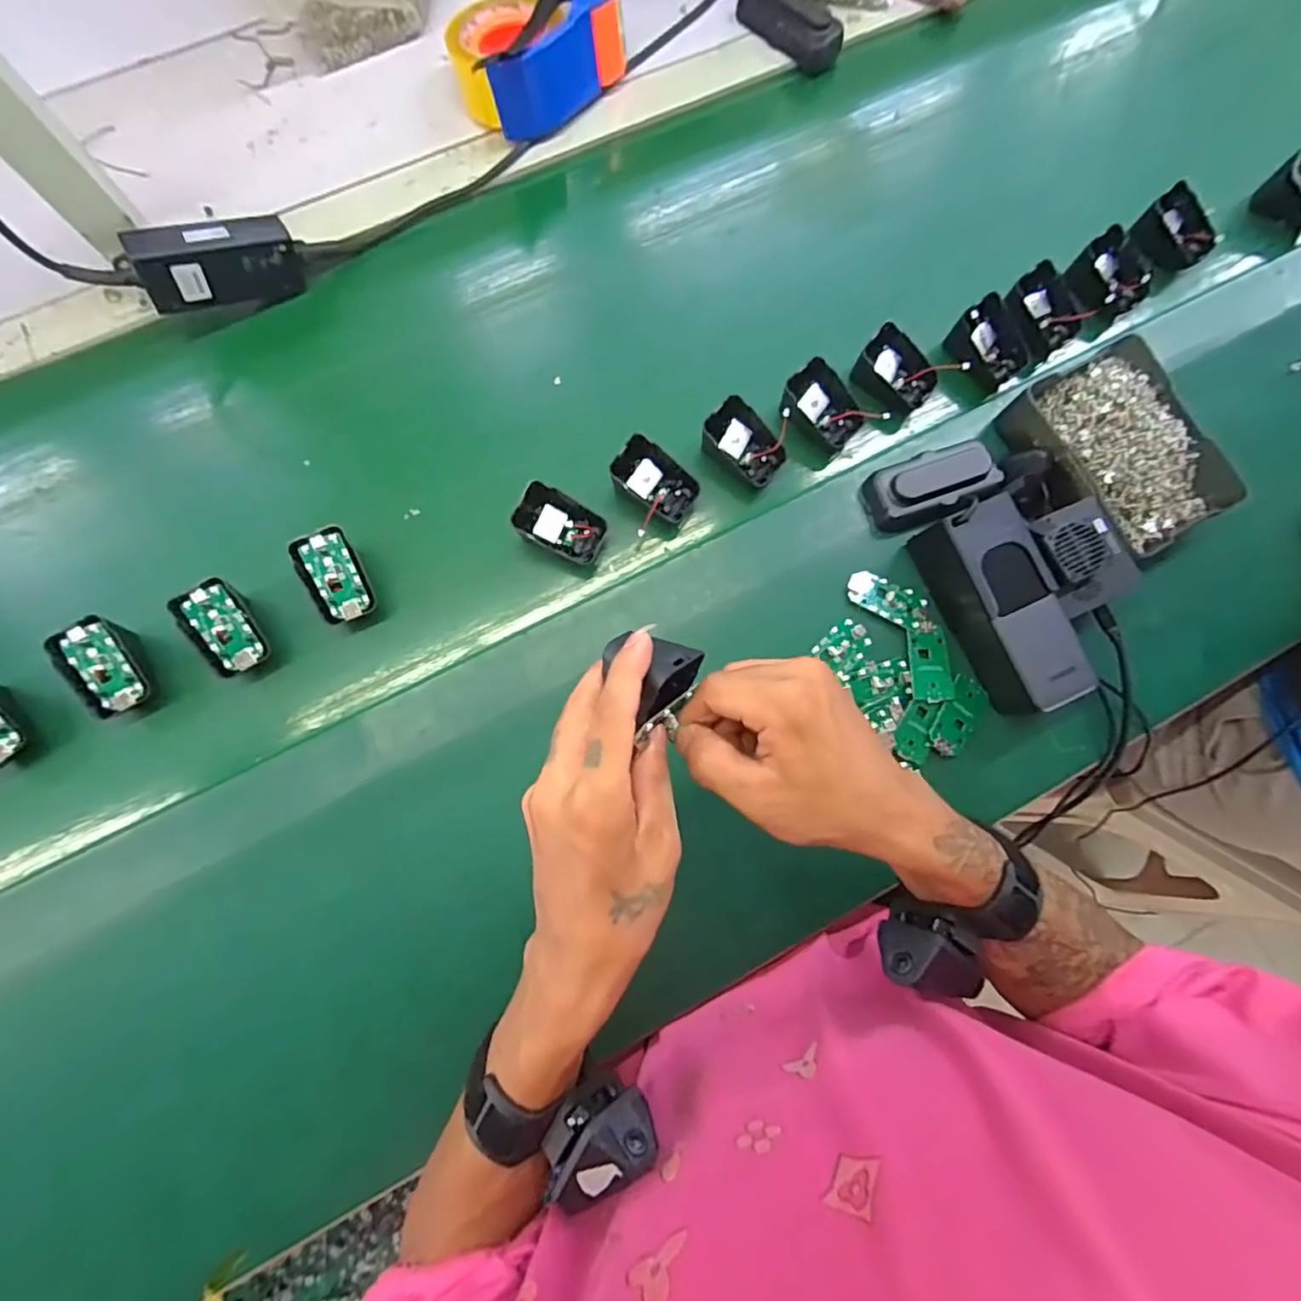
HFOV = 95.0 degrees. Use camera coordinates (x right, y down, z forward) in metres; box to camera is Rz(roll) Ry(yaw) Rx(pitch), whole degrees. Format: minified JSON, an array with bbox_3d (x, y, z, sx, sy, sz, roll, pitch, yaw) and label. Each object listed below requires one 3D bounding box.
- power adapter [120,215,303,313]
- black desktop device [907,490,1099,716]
[{"bbox_3d":[-0.347,-0.313,0.485,0.117,0.049,0.032,-29,80,-26],"label":"power adapter"},{"bbox_3d":[0.267,-0.033,0.446,0.056,0.055,0.153,-23,77,-7],"label":"black desktop device"}]

